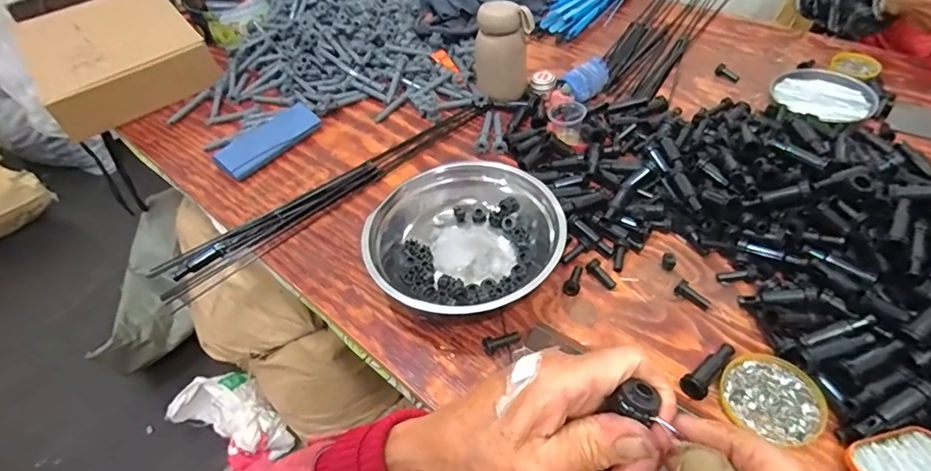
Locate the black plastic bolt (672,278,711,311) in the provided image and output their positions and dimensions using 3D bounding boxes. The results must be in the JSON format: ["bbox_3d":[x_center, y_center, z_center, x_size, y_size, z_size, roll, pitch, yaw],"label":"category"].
[{"bbox_3d":[0.244,0.064,0.529,0.039,0.018,0.013,29,57,28],"label":"black plastic bolt"}]

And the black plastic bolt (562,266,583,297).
[{"bbox_3d":[0.122,0.047,0.554,0.018,0.012,0.044,11,51,16],"label":"black plastic bolt"}]

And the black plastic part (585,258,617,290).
[{"bbox_3d":[0.154,0.043,0.558,0.016,0.015,0.041,-23,51,-14],"label":"black plastic part"}]

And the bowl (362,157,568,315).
[{"bbox_3d":[0.003,-0.002,0.570,0.217,0.076,0.197,14,52,18],"label":"bowl"}]

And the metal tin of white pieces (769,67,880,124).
[{"bbox_3d":[0.535,-0.210,0.739,0.130,0.019,0.134,-3,49,3],"label":"metal tin of white pieces"}]

